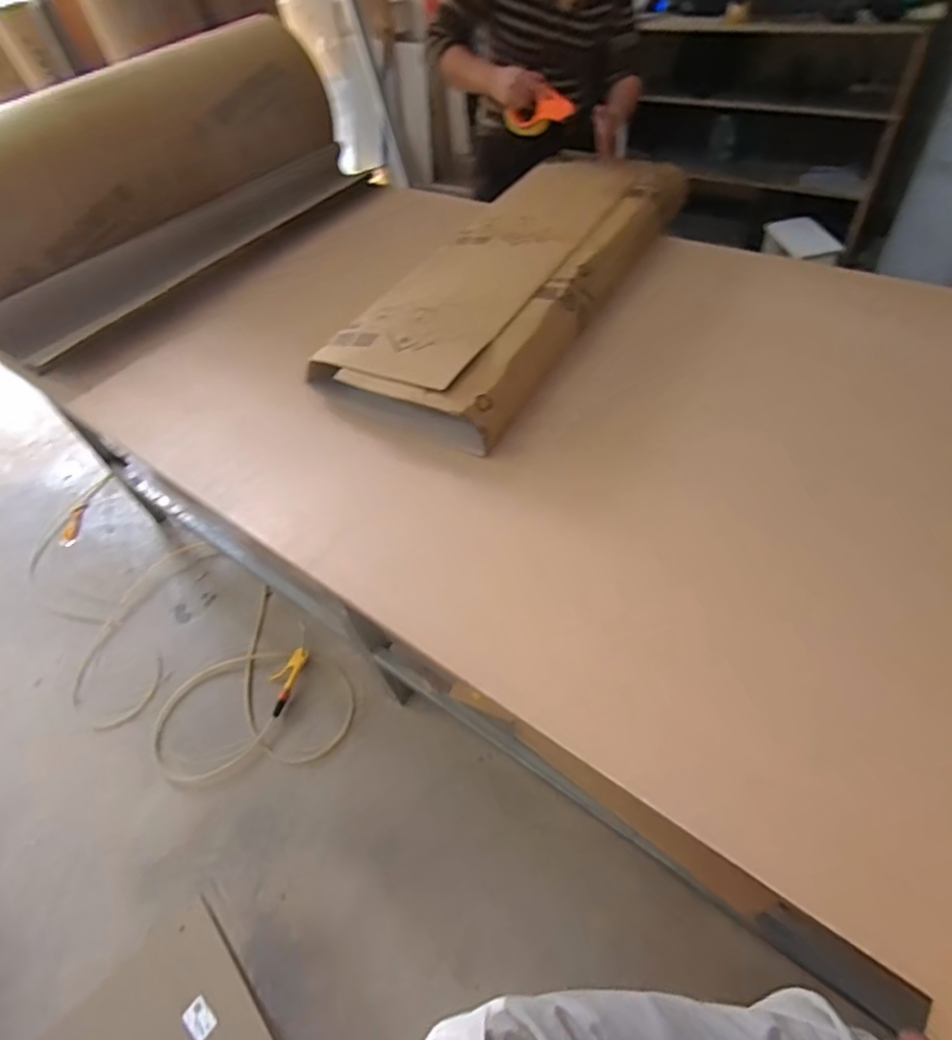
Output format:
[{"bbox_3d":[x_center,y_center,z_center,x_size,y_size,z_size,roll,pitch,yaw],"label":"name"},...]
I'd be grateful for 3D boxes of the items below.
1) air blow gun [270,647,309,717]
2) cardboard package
[{"bbox_3d":[-0.549,0.455,1.683,0.081,0.031,0.200,8,52,16],"label":"air blow gun"},{"bbox_3d":[0.104,-0.546,1.272,0.417,0.131,0.976,27,61,24],"label":"cardboard package"}]

